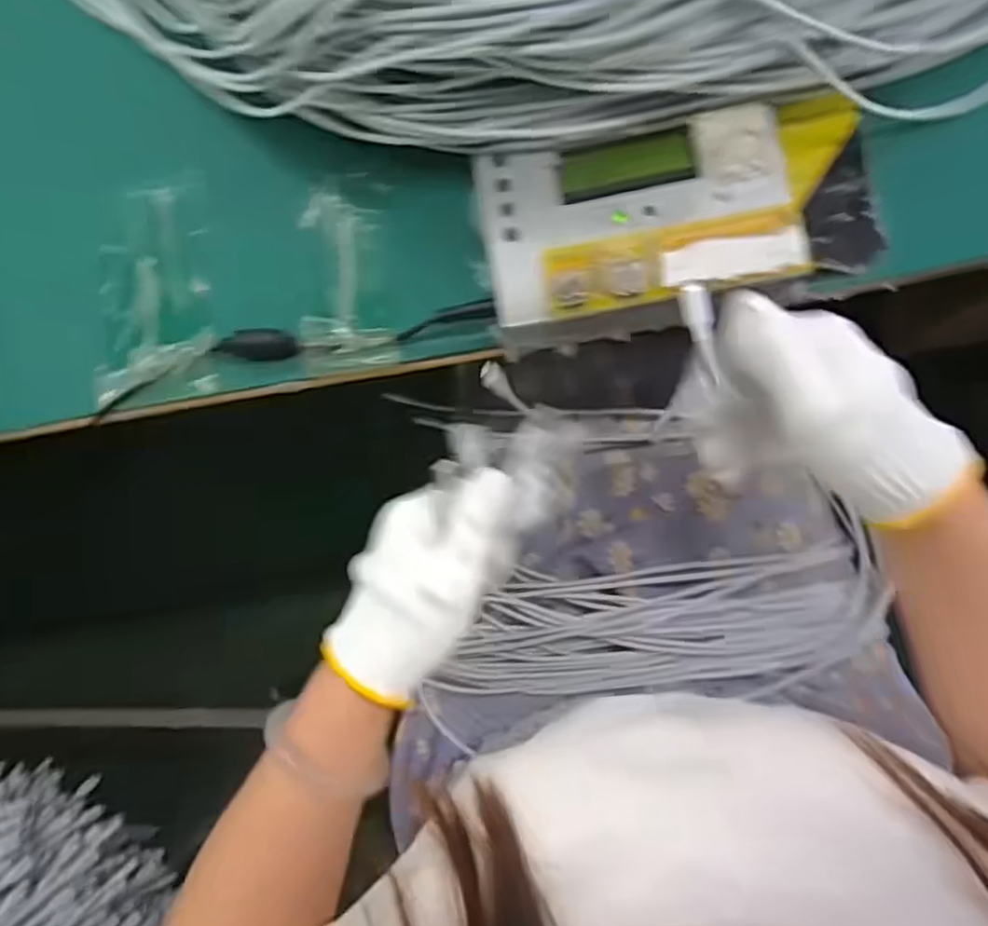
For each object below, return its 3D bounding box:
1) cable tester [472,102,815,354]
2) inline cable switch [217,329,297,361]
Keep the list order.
[{"bbox_3d":[0.068,-0.114,0.330,0.142,0.037,0.101,-8,84,5],"label":"cable tester"},{"bbox_3d":[-0.123,-0.062,0.359,0.041,0.006,0.017,4,85,7],"label":"inline cable switch"}]

